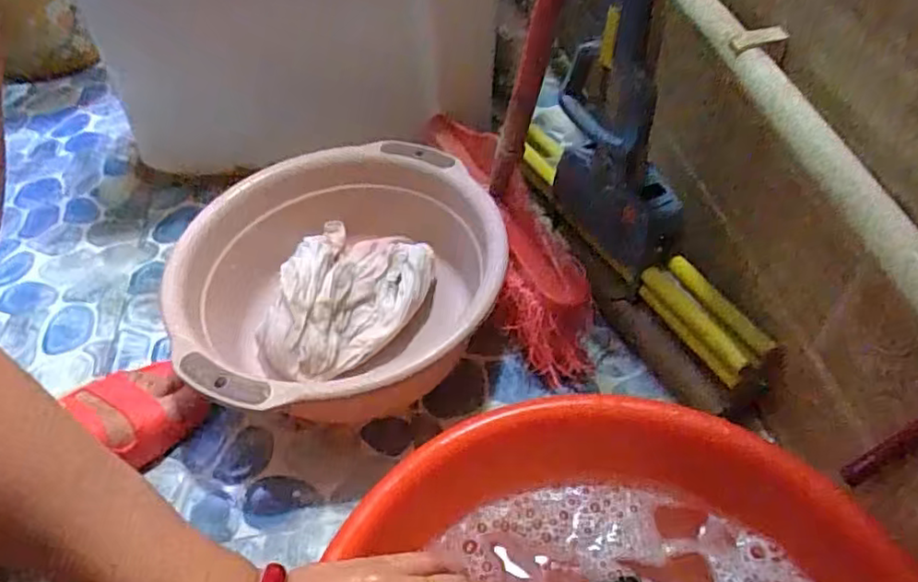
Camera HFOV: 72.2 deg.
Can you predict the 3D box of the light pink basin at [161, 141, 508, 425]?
[{"bbox_3d":[-0.126,-0.003,0.607,0.262,0.119,0.308,16,54,19],"label":"light pink basin"}]

